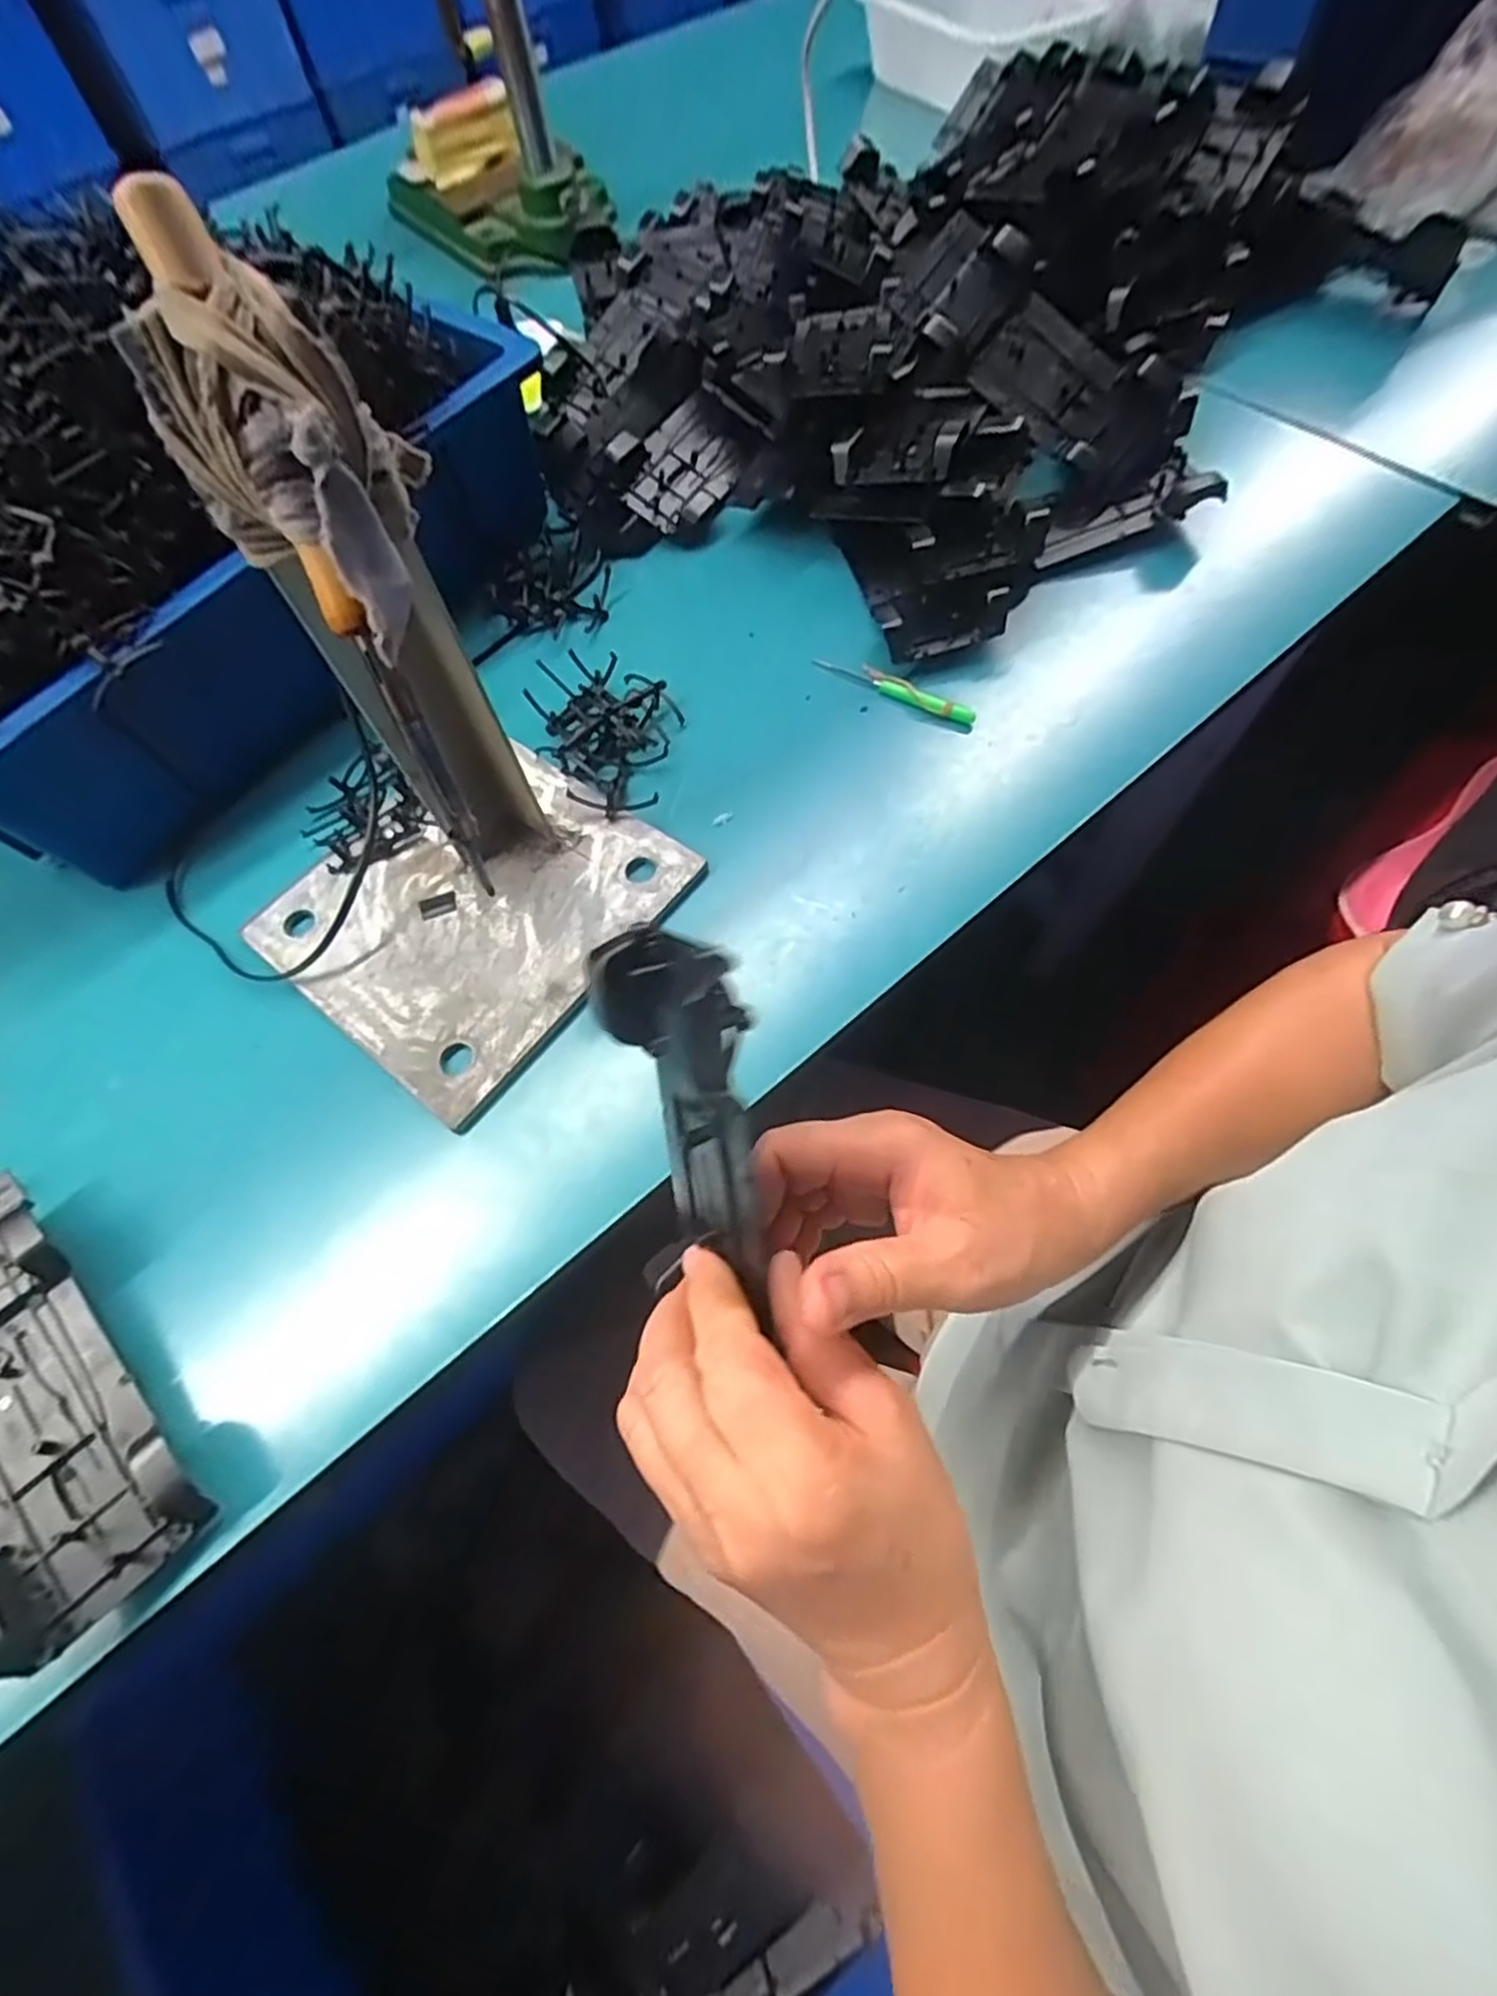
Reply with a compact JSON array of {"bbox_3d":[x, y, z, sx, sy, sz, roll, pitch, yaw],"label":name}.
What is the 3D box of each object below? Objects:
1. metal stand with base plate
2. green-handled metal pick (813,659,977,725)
[{"bbox_3d":[-0.163,-0.106,0.316,0.187,0.256,0.194,34,72,17],"label":"metal stand with base plate"},{"bbox_3d":[0.090,-0.197,0.477,0.111,0.012,0.016,31,71,16],"label":"green-handled metal pick"}]

